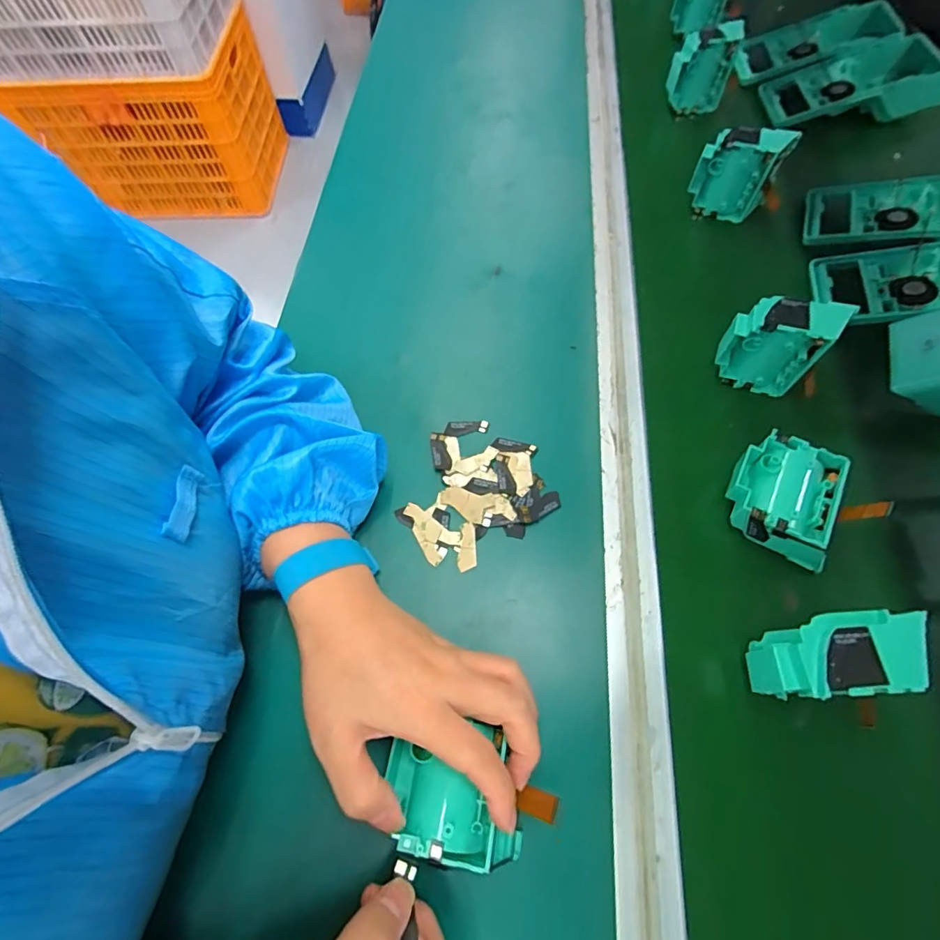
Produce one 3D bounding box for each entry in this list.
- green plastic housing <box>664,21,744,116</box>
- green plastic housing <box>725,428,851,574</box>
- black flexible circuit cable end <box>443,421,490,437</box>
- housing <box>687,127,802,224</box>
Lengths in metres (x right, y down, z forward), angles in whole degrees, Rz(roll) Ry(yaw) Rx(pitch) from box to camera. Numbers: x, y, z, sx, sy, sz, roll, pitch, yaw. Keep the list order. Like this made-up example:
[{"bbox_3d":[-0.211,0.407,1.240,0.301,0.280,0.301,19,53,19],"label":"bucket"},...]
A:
[{"bbox_3d":[0.271,-0.471,0.573,0.066,0.072,0.051,22,66,11],"label":"green plastic housing"},{"bbox_3d":[0.223,0.019,0.349,0.068,0.034,0.074,23,65,10],"label":"green plastic housing"},{"bbox_3d":[-0.003,-0.035,0.402,0.037,0.004,0.013,-5,64,-3],"label":"black flexible circuit cable end"},{"bbox_3d":[0.264,-0.295,0.486,0.073,0.079,0.032,26,66,12],"label":"housing"}]

